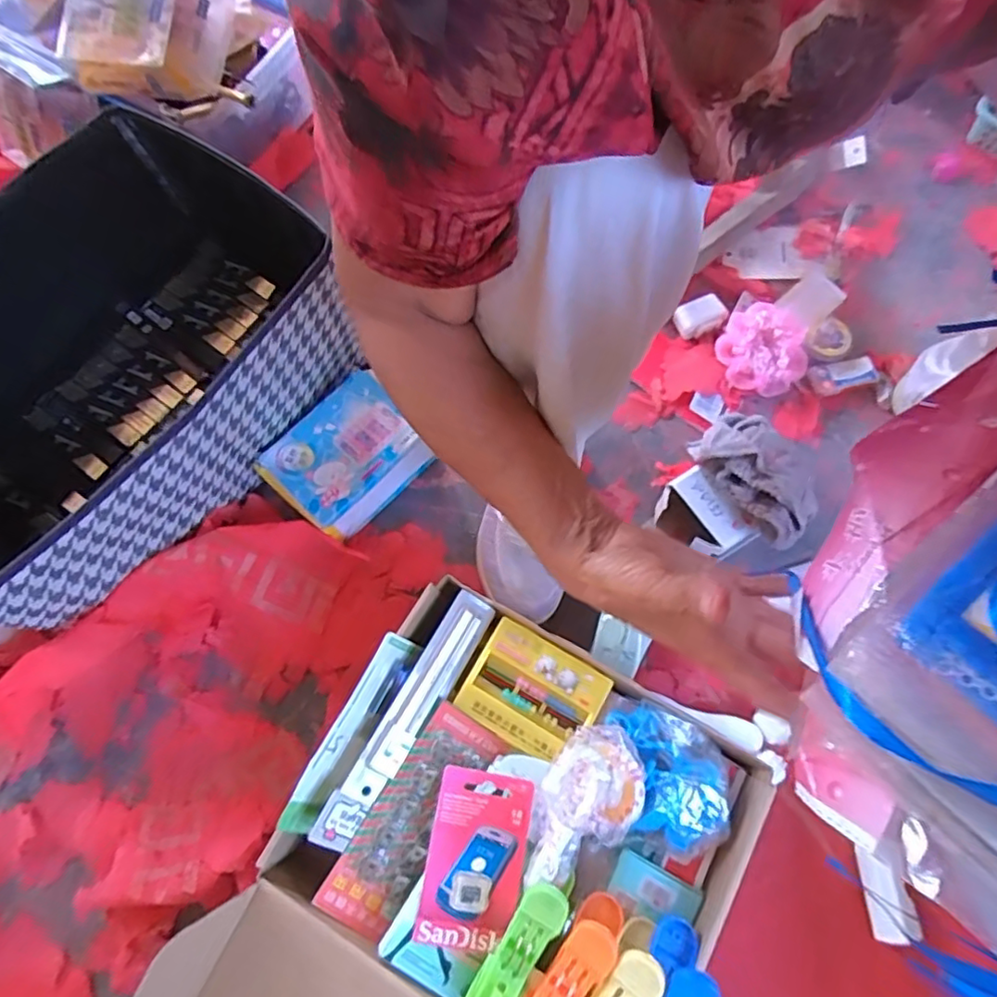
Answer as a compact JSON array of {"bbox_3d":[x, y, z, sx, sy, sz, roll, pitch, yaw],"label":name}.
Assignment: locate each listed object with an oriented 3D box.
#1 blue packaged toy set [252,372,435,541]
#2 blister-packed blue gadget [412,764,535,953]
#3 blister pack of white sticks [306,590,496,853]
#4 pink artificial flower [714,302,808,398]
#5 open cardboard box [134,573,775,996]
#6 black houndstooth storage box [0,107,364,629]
[{"bbox_3d":[-0.156,-0.044,0.627,0.109,0.061,0.143,42,78,14],"label":"blue packaged toy set"},{"bbox_3d":[-0.019,0.284,0.477,0.074,0.011,0.124,9,72,5],"label":"blister-packed blue gadget"},{"bbox_3d":[-0.077,0.182,0.509,0.036,0.022,0.226,30,75,11],"label":"blister pack of white sticks"},{"bbox_3d":[0.292,-0.163,0.667,0.096,0.037,0.094,24,74,9],"label":"pink artificial flower"},{"bbox_3d":[-0.064,0.395,0.450,0.341,0.115,0.591,30,75,11],"label":"open cardboard box"},{"bbox_3d":[-0.376,-0.118,0.585,0.311,0.187,0.457,33,76,12],"label":"black houndstooth storage box"}]

